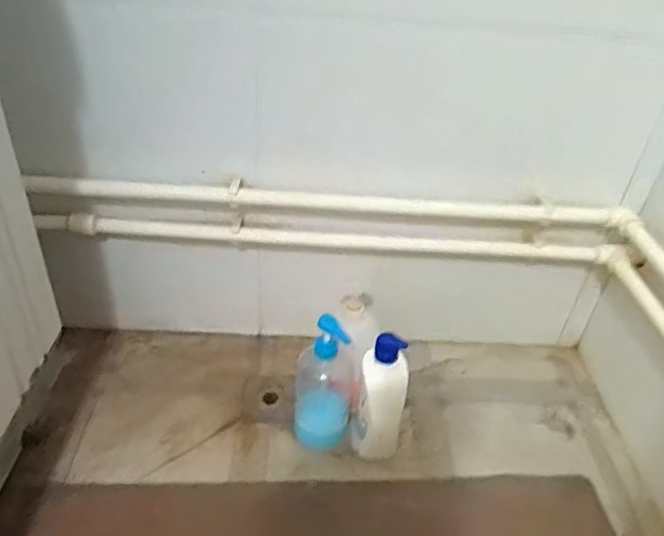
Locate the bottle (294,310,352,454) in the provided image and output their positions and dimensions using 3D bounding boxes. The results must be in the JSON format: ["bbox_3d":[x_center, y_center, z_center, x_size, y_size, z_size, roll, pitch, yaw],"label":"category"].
[{"bbox_3d":[-0.013,0.187,0.871,0.091,0.257,0.059,5,38,-2],"label":"bottle"}]

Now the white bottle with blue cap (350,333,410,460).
[{"bbox_3d":[0.074,0.211,0.868,0.077,0.226,0.072,10,40,7],"label":"white bottle with blue cap"}]

